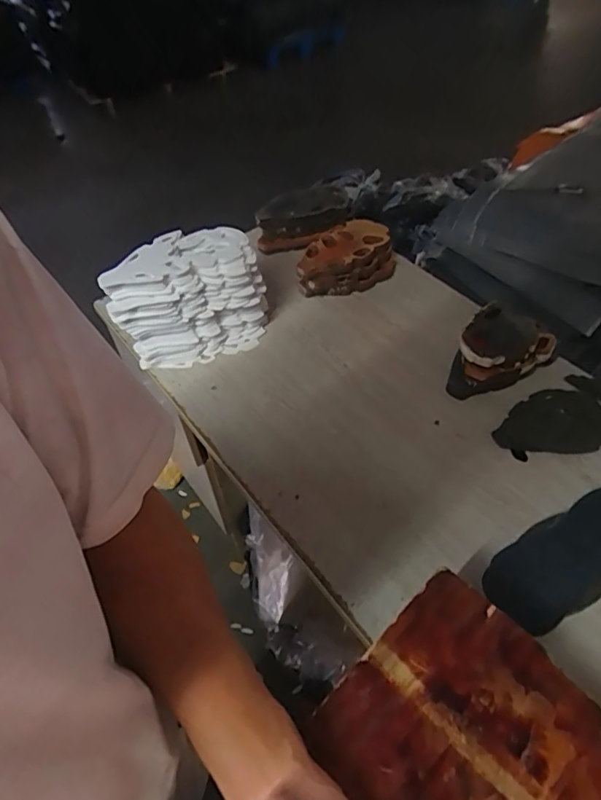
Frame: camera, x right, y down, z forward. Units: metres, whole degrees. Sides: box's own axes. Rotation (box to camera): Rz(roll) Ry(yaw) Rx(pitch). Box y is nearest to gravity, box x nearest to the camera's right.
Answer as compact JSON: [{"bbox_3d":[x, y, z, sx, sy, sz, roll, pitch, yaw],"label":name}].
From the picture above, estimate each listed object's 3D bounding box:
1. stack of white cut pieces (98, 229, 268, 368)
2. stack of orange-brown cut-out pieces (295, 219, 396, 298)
[{"bbox_3d":[-0.187,-0.170,0.860,0.240,0.194,0.100,-17,51,-11],"label":"stack of white cut pieces"},{"bbox_3d":[0.089,-0.280,1.012,0.209,0.072,0.127,-24,53,-16],"label":"stack of orange-brown cut-out pieces"}]

